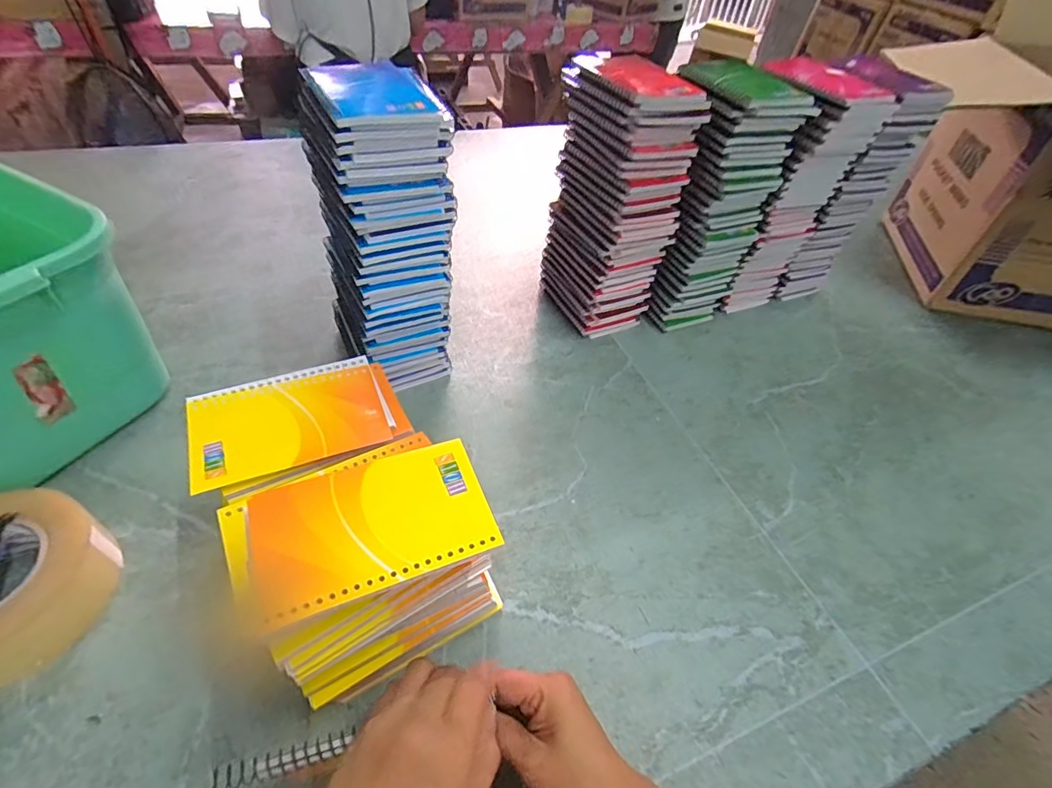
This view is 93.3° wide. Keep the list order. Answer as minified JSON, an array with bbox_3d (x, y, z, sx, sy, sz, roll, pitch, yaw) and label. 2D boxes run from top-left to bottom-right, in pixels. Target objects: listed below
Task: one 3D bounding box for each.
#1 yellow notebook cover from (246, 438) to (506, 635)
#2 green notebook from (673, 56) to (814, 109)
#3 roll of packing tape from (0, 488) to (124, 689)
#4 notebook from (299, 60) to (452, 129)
[{"bbox_3d":[-0.089,0.073,0.290,0.129,0.005,0.083,-15,51,-19],"label":"yellow notebook cover"},{"bbox_3d":[0.225,-0.325,0.517,0.084,0.012,0.131,-15,51,-19],"label":"green notebook"},{"bbox_3d":[-0.381,0.140,0.361,0.117,0.062,0.128,3,47,-3],"label":"roll of packing tape"},{"bbox_3d":[-0.122,-0.247,0.406,0.096,0.013,0.110,-18,52,-22],"label":"notebook"}]

